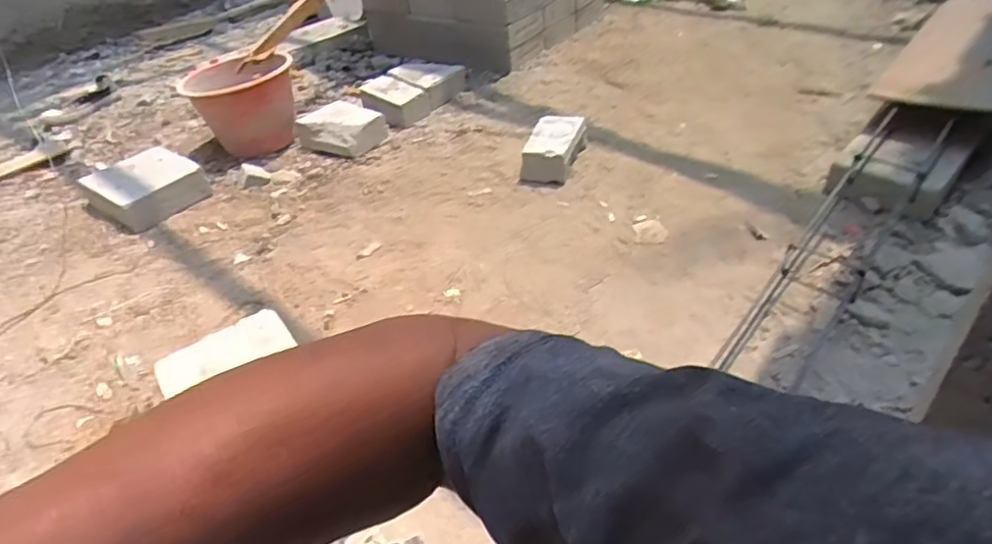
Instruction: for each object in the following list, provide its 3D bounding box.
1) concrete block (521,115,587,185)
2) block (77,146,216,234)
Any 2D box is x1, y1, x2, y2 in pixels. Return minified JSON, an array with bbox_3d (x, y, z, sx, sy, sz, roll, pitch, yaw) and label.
[{"bbox_3d":[0.136,-0.292,1.483,0.119,0.080,0.206,9,42,15],"label":"concrete block"},{"bbox_3d":[-0.819,-0.199,1.456,0.216,0.075,0.207,24,48,28],"label":"block"}]

